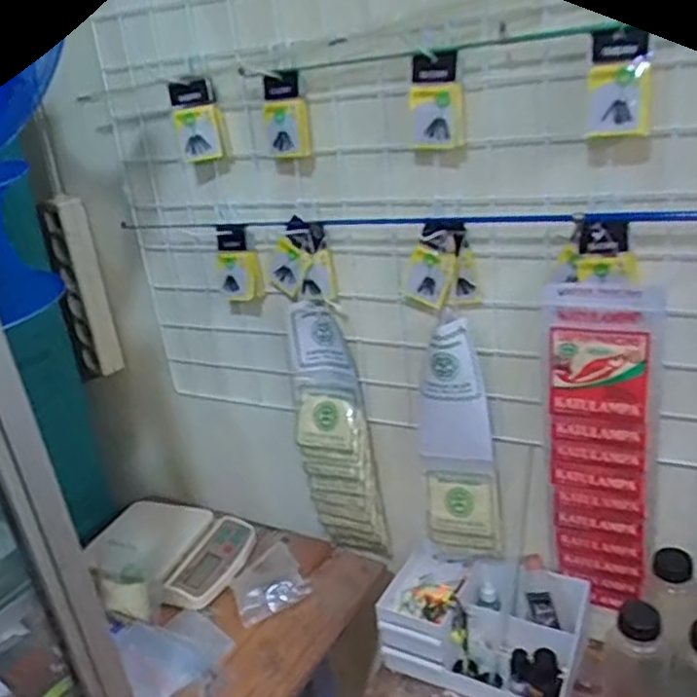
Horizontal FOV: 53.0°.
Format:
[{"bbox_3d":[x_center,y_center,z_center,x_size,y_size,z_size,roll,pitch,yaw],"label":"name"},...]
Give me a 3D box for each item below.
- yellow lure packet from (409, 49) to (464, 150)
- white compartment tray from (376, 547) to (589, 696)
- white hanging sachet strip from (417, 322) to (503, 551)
[{"bbox_3d":[0.090,-0.254,0.720,0.054,0.092,0.016,4,18,16],"label":"yellow lure packet"},{"bbox_3d":[0.169,0.345,0.888,0.234,0.113,0.143,6,25,28],"label":"white compartment tray"},{"bbox_3d":[0.130,0.118,0.863,0.091,0.312,0.028,0,23,22],"label":"white hanging sachet strip"}]

